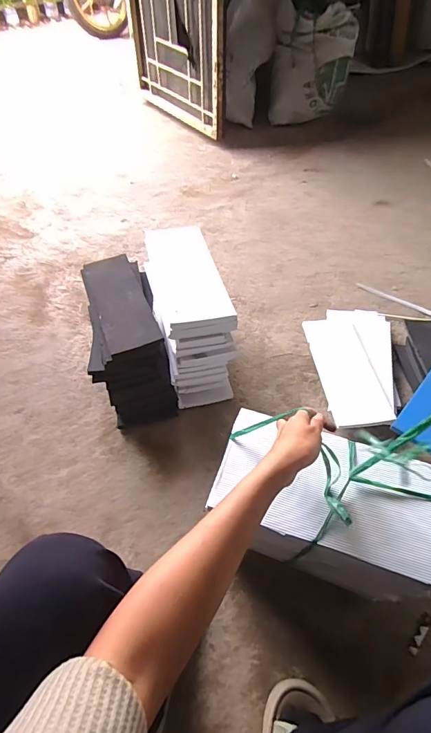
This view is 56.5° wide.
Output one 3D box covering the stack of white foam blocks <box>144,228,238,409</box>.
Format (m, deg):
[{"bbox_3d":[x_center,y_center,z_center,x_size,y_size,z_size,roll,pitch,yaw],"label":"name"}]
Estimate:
[{"bbox_3d":[-0.059,-0.103,0.872,0.125,0.256,0.291,-13,52,-9],"label":"stack of white foam blocks"}]

